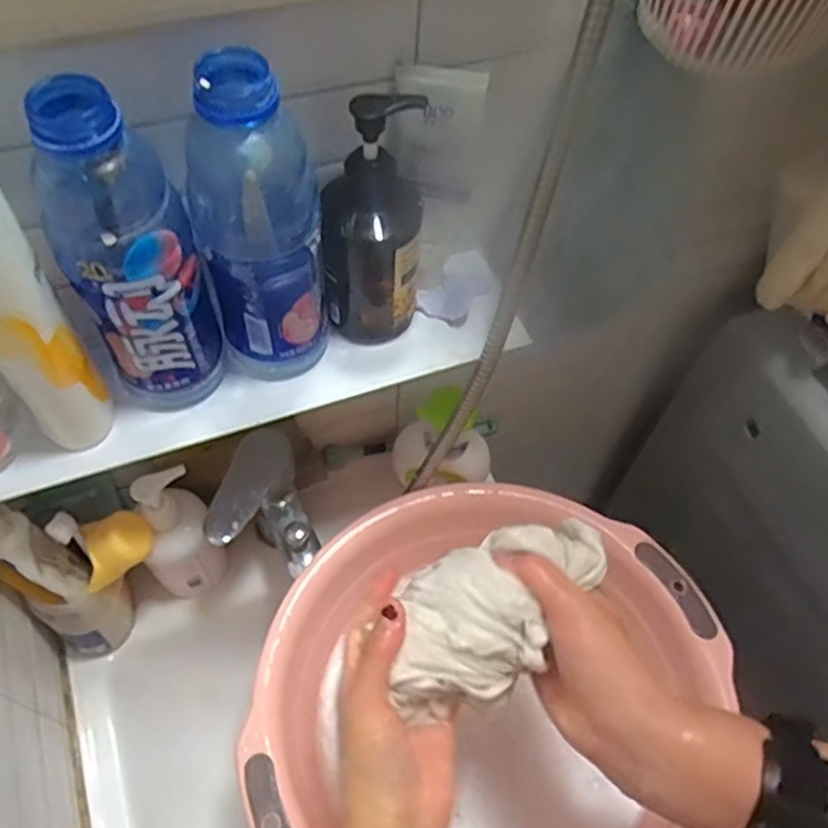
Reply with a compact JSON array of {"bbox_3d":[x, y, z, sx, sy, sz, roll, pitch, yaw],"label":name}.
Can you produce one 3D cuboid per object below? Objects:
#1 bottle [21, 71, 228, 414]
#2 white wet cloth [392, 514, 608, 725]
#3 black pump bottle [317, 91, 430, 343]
[{"bbox_3d":[-0.159,-0.090,0.401,0.073,0.202,0.069,-24,62,-17],"label":"bottle"},{"bbox_3d":[0.051,0.118,0.417,0.133,0.076,0.075,-15,59,-12],"label":"white wet cloth"},{"bbox_3d":[-0.026,-0.122,0.456,0.066,0.168,0.065,-2,57,-5],"label":"black pump bottle"}]

